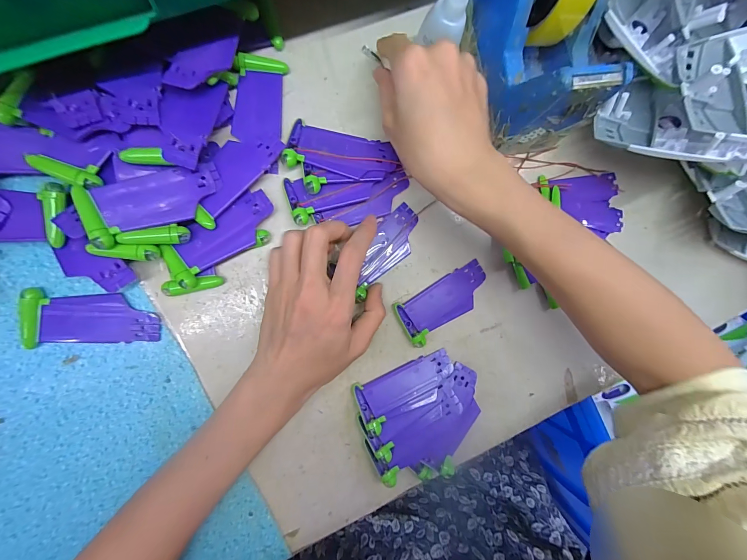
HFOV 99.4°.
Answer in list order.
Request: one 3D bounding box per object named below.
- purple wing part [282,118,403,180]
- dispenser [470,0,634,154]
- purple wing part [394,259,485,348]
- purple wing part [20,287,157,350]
[{"bbox_3d":[-0.025,-0.104,0.264,0.091,0.009,0.038,12,89,-9],"label":"purple wing part"},{"bbox_3d":[0.126,-0.207,0.231,0.075,0.111,0.205,-9,107,-8],"label":"dispenser"},{"bbox_3d":[0.065,0.020,0.284,0.089,0.011,0.039,-29,95,-8],"label":"purple wing part"},{"bbox_3d":[-0.214,0.028,0.241,0.087,0.007,0.042,-2,91,-9],"label":"purple wing part"}]

